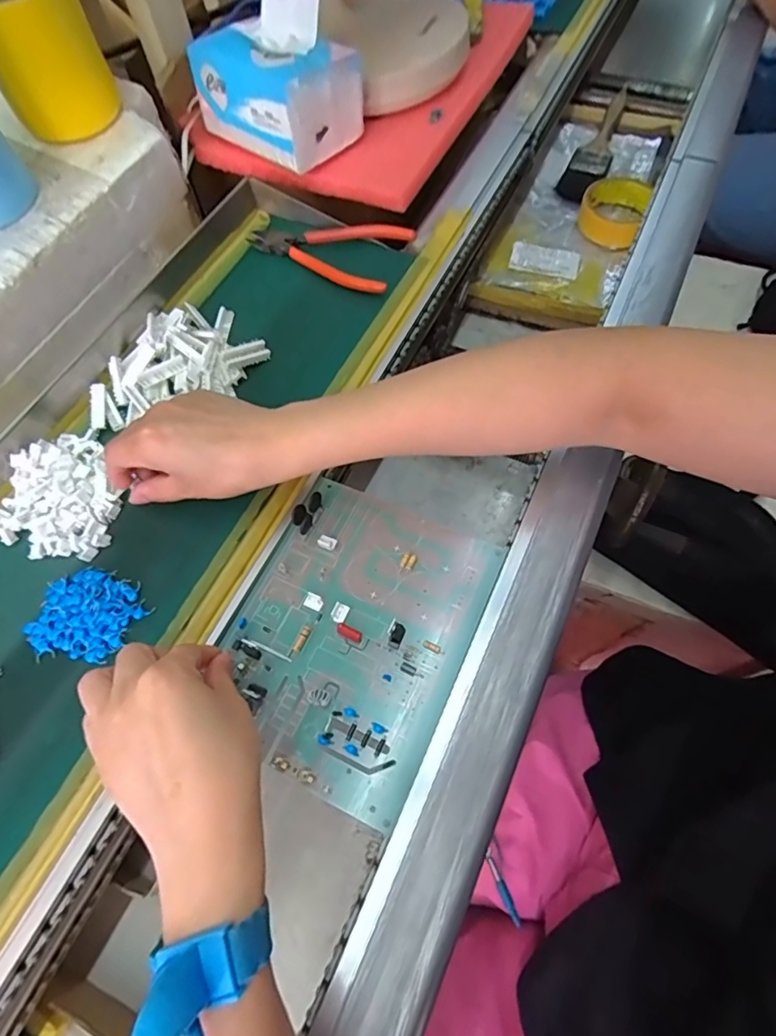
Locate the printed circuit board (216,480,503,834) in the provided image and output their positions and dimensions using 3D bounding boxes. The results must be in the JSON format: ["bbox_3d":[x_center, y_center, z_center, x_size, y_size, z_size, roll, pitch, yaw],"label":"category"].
[{"bbox_3d":[-0.023,0.069,0.344,0.144,0.014,0.182,23,66,12],"label":"printed circuit board"}]

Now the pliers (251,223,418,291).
[{"bbox_3d":[-0.060,-0.247,0.486,0.150,0.014,0.070,17,65,9],"label":"pliers"}]

